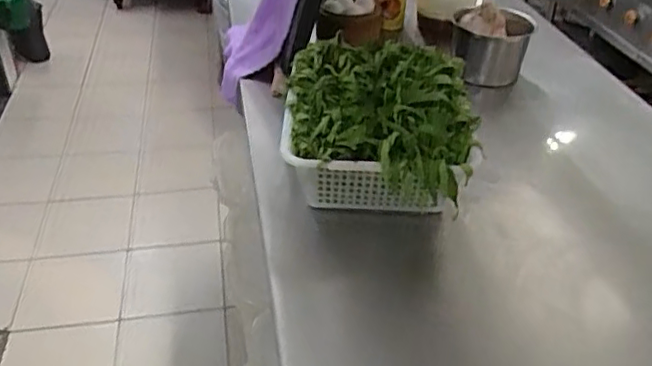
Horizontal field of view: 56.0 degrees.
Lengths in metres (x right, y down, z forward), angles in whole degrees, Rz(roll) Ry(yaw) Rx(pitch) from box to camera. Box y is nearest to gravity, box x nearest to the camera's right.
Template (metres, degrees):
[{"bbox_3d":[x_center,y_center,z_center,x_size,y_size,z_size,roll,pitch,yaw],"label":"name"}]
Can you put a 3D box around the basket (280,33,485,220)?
[{"bbox_3d":[0.076,-0.084,0.914,0.266,0.134,0.309,0,36,2],"label":"basket"}]

